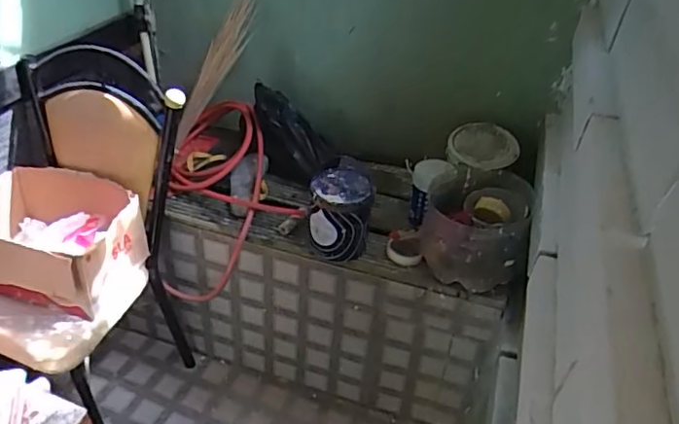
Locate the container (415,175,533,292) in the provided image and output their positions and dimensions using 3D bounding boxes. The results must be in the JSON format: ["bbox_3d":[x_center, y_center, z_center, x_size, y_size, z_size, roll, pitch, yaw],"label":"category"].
[{"bbox_3d":[0.307,0.056,1.326,0.219,0.178,0.171,9,36,5],"label":"container"}]

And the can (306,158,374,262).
[{"bbox_3d":[0.001,0.001,1.400,0.146,0.186,0.142,4,36,-3],"label":"can"}]

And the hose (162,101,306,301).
[{"bbox_3d":[-0.296,-0.055,1.652,0.358,0.400,0.465,2,36,-5],"label":"hose"}]

